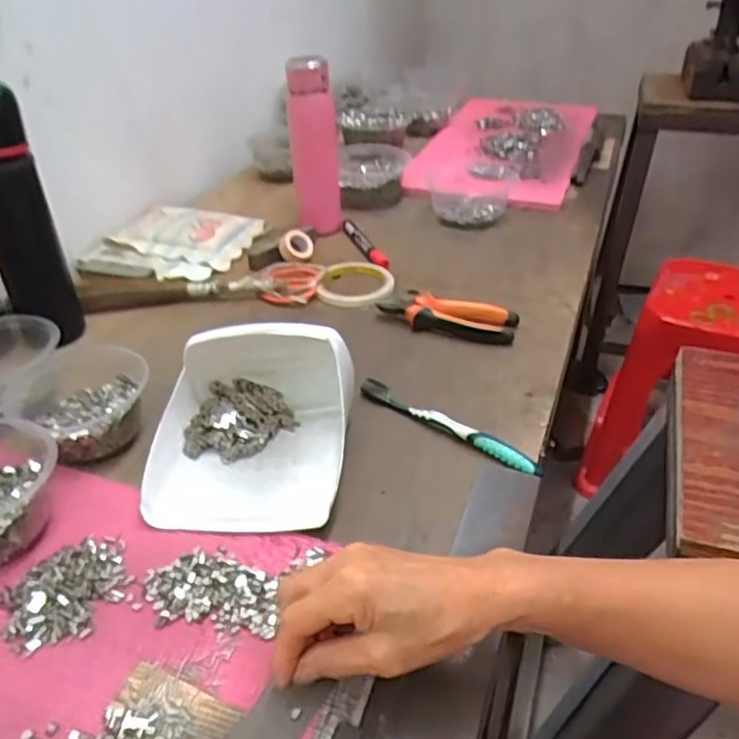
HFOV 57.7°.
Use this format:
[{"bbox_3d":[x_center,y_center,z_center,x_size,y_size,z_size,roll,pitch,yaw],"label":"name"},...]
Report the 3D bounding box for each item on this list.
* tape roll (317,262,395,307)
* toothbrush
[{"bbox_3d":[-0.016,-0.107,0.813,0.089,0.015,0.104,0,35,3],"label":"tape roll"},{"bbox_3d":[0.067,0.048,0.589,0.181,0.015,0.016,25,42,28],"label":"toothbrush"}]

